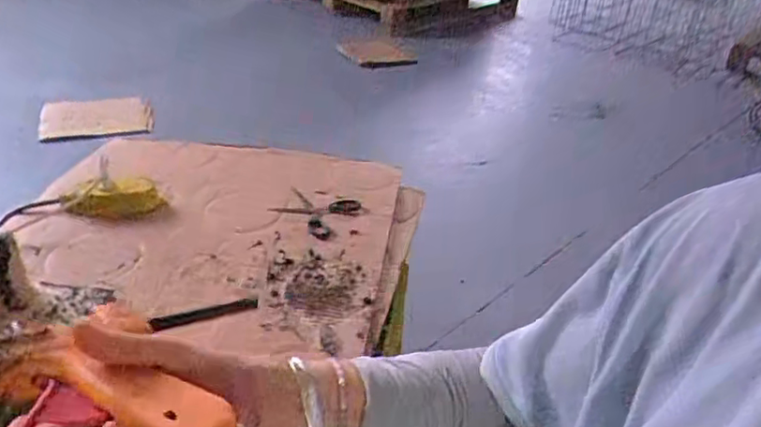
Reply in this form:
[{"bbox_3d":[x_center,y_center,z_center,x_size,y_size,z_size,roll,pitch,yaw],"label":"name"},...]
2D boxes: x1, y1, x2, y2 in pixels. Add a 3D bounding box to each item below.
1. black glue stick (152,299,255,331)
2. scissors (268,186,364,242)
[{"bbox_3d":[-0.132,0.077,0.469,0.008,0.011,0.096,30,21,34],"label":"black glue stick"},{"bbox_3d":[-0.108,-0.003,0.965,0.113,0.017,0.137,16,33,17],"label":"scissors"}]

